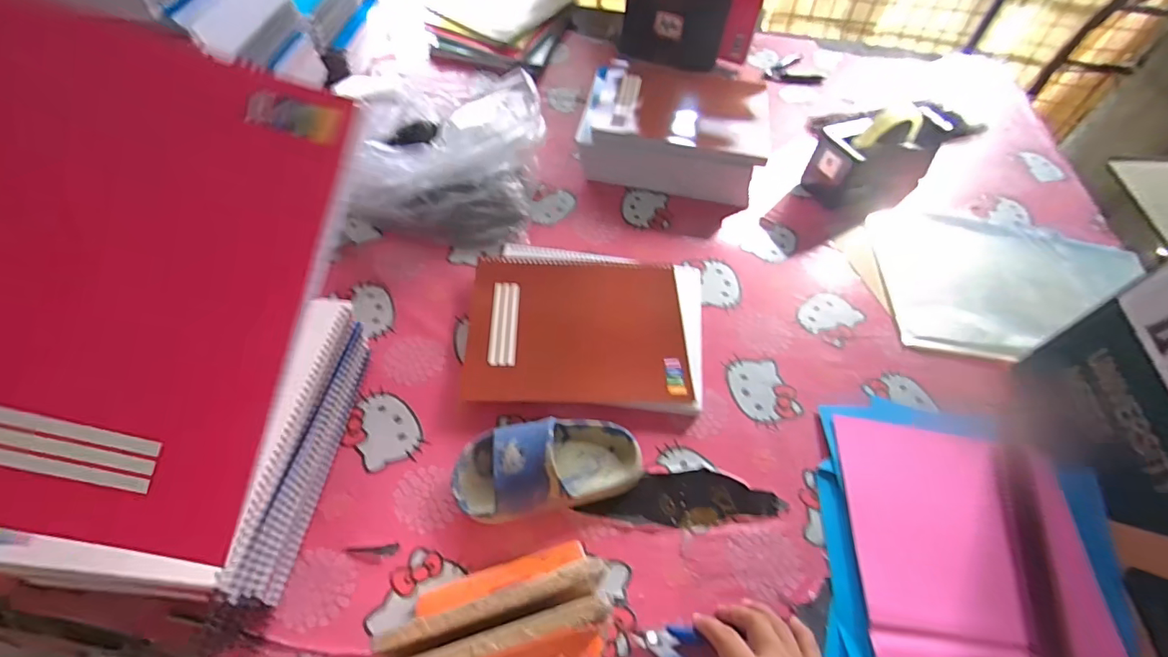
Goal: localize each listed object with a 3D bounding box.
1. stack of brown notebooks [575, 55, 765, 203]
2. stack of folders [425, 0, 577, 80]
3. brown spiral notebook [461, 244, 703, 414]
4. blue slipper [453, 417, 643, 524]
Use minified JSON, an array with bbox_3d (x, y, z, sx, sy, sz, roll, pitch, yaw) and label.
[{"bbox_3d":[0.142,-0.323,0.784,0.266,0.084,0.239,10,55,2],"label":"stack of brown notebooks"},{"bbox_3d":[-0.172,-0.621,1.001,0.263,0.053,0.325,13,56,4],"label":"stack of folders"},{"bbox_3d":[0.004,-0.010,0.587,0.263,0.017,0.212,4,55,-2],"label":"brown spiral notebook"},{"bbox_3d":[-0.033,0.125,0.470,0.173,0.051,0.082,-9,56,-11],"label":"blue slipper"}]

